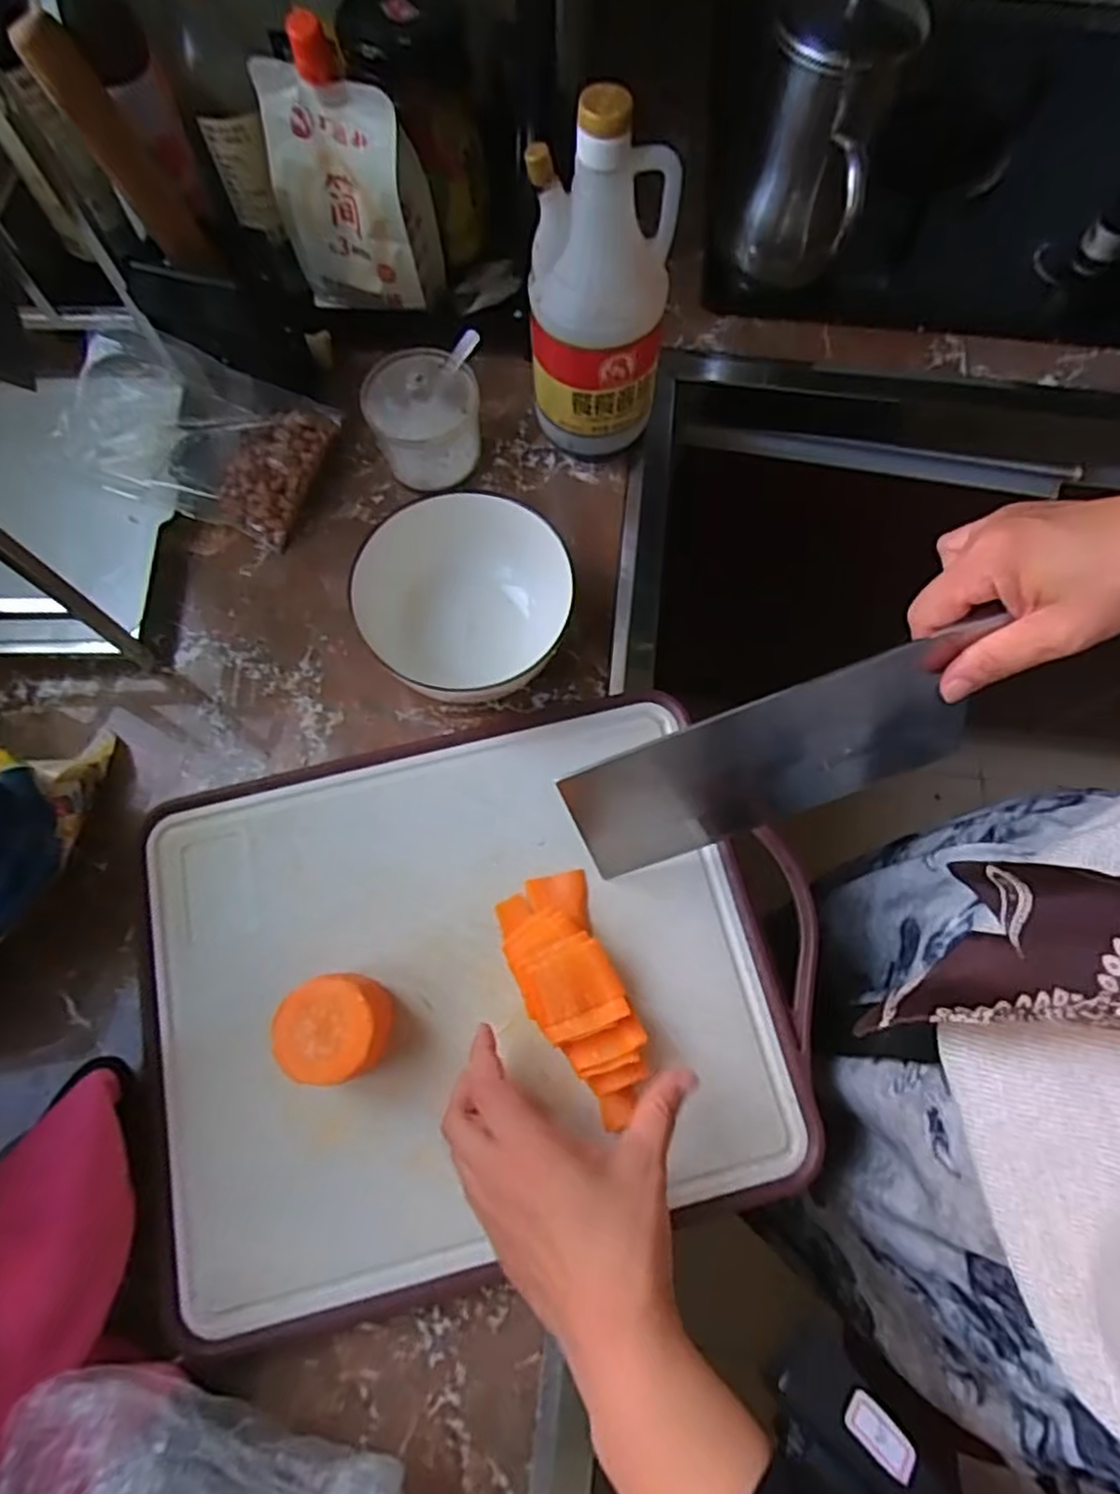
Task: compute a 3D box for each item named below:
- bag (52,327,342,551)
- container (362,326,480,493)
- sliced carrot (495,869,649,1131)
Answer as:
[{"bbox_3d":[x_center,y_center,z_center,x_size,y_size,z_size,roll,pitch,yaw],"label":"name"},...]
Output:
[{"bbox_3d":[-0.271,-0.227,0.525,0.186,0.063,0.110,14,72,4],"label":"bag"},{"bbox_3d":[-0.098,-0.240,0.525,0.078,0.076,0.076,-2,72,-1],"label":"container"},{"bbox_3d":[0.007,0.141,0.407,0.055,0.031,0.135,-19,73,-6],"label":"sliced carrot"}]

